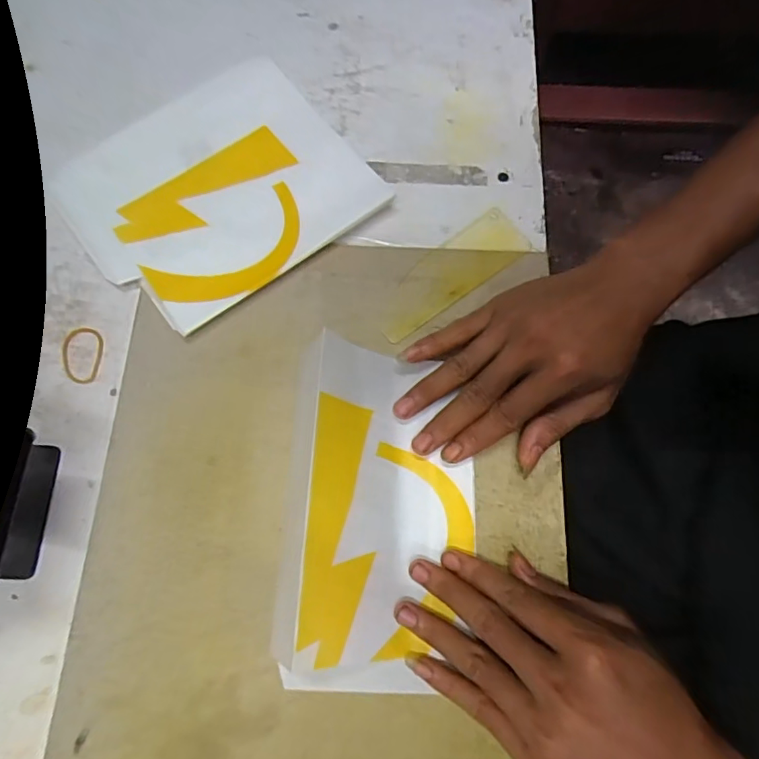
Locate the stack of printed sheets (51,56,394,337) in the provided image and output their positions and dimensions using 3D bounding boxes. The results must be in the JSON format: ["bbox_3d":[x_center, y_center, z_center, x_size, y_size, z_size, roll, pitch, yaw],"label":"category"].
[{"bbox_3d":[-0.120,-0.143,0.381,0.193,0.013,0.187,-35,75,-10],"label":"stack of printed sheets"}]

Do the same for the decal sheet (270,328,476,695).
[{"bbox_3d":[0.001,0.070,0.293,0.105,0.055,0.189,1,71,1],"label":"decal sheet"}]

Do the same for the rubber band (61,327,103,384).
[{"bbox_3d":[-0.196,-0.016,0.346,0.027,0.004,0.038,-3,71,0],"label":"rubber band"}]

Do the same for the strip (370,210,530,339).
[{"bbox_3d":[0.047,-0.074,0.366,0.121,0.004,0.041,-36,75,-11],"label":"strip"}]

